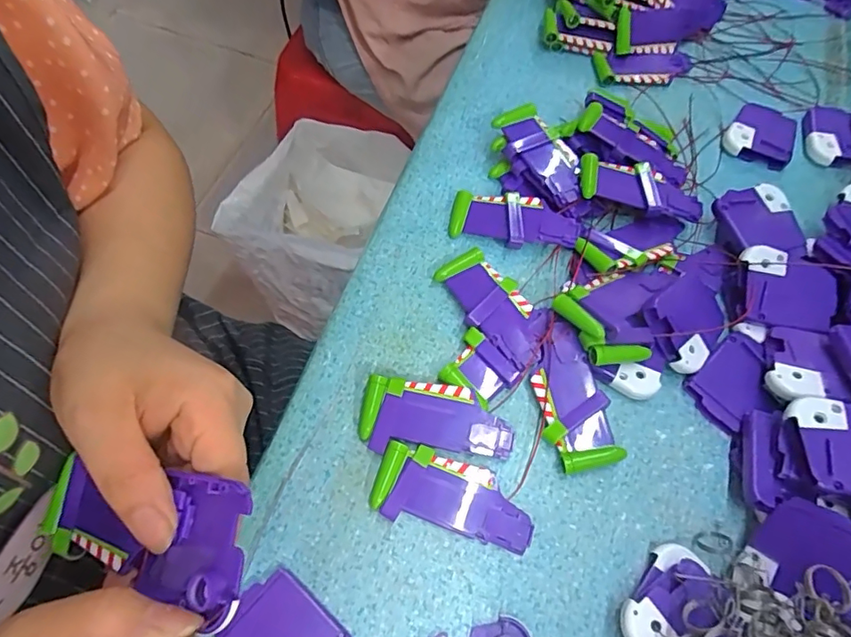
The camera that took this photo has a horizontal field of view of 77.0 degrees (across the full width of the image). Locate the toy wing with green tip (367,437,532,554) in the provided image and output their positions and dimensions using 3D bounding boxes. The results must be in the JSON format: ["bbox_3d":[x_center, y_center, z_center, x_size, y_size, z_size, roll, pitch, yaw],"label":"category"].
[{"bbox_3d":[0.016,0.100,0.302,0.089,0.011,0.039,16,63,5],"label":"toy wing with green tip"}]

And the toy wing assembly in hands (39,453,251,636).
[{"bbox_3d":[-0.118,0.087,0.225,0.117,0.020,0.044,0,59,30],"label":"toy wing assembly in hands"}]

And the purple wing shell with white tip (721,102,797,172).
[{"bbox_3d":[0.284,-0.157,0.444,0.052,0.014,0.071,35,66,14],"label":"purple wing shell with white tip"}]

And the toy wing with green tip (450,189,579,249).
[{"bbox_3d":[0.064,-0.071,0.385,0.091,0.009,0.038,11,77,16],"label":"toy wing with green tip"}]

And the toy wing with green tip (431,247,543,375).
[{"bbox_3d":[0.046,-0.007,0.356,0.040,0.012,0.091,-28,67,-17],"label":"toy wing with green tip"}]

